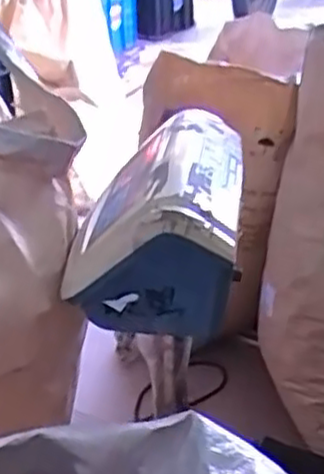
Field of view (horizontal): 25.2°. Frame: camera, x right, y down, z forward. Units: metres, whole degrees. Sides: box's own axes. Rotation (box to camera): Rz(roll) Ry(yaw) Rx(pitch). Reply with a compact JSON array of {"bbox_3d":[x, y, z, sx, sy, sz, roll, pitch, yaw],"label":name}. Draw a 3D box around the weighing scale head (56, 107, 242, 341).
[{"bbox_3d":[0.003,-0.030,0.718,0.147,0.128,0.278,2,28,8],"label":"weighing scale head"}]

